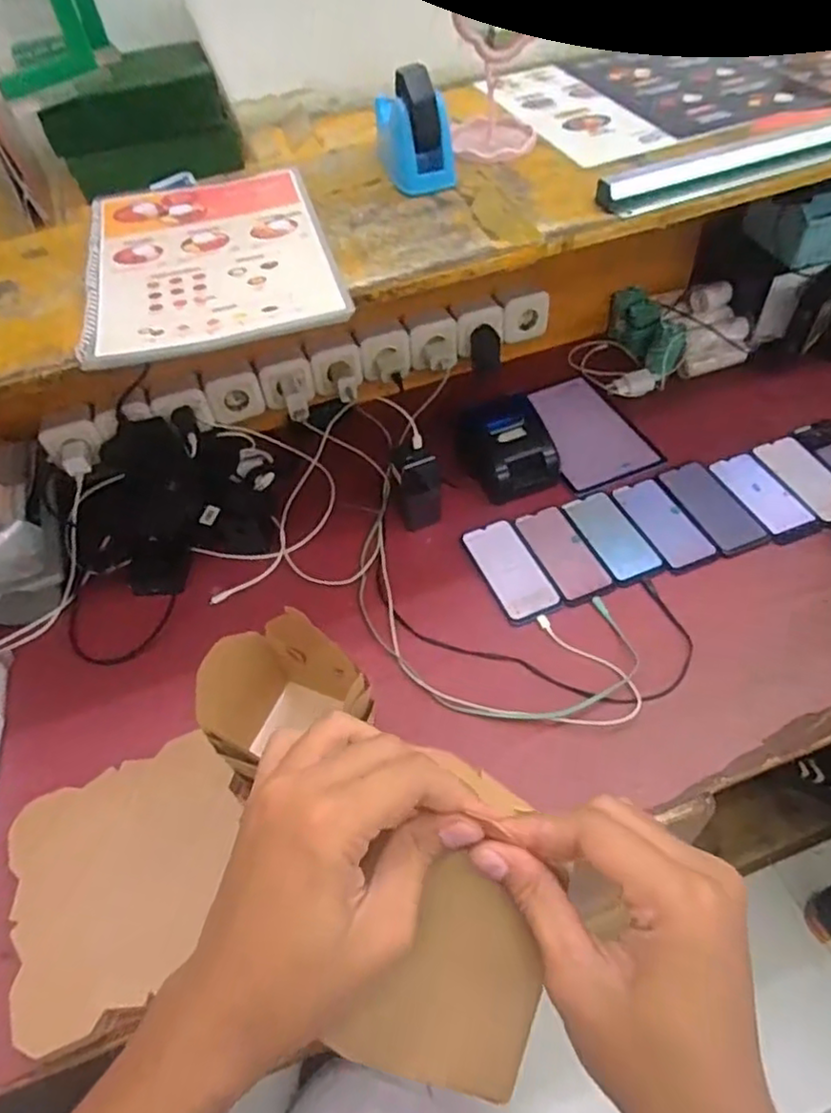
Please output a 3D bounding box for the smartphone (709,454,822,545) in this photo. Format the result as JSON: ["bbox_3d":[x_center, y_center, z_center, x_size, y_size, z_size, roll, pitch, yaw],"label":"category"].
[{"bbox_3d":[0.498,-0.090,0.943,0.079,0.010,0.173,-14,51,-5],"label":"smartphone"}]

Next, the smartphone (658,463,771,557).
[{"bbox_3d":[0.421,-0.075,0.933,0.079,0.008,0.165,-18,51,-8],"label":"smartphone"}]

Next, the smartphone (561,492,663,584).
[{"bbox_3d":[0.275,-0.030,0.920,0.076,0.005,0.156,-20,52,-10],"label":"smartphone"}]

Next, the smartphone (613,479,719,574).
[{"bbox_3d":[0.350,-0.050,0.924,0.071,0.007,0.163,-17,51,-8],"label":"smartphone"}]

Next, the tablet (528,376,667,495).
[{"bbox_3d":[0.268,-0.211,1.064,0.163,0.006,0.257,-19,52,-9],"label":"tablet"}]

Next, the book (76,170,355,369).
[{"bbox_3d":[-0.205,-0.301,0.646,0.225,0.016,0.317,-15,51,-6],"label":"book"}]

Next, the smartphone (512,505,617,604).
[{"bbox_3d":[0.205,-0.003,0.905,0.075,0.008,0.163,-19,52,-9],"label":"smartphone"}]

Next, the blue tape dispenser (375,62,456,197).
[{"bbox_3d":[-0.004,-0.462,0.691,0.074,0.098,0.127,-8,51,0],"label":"blue tape dispenser"}]

